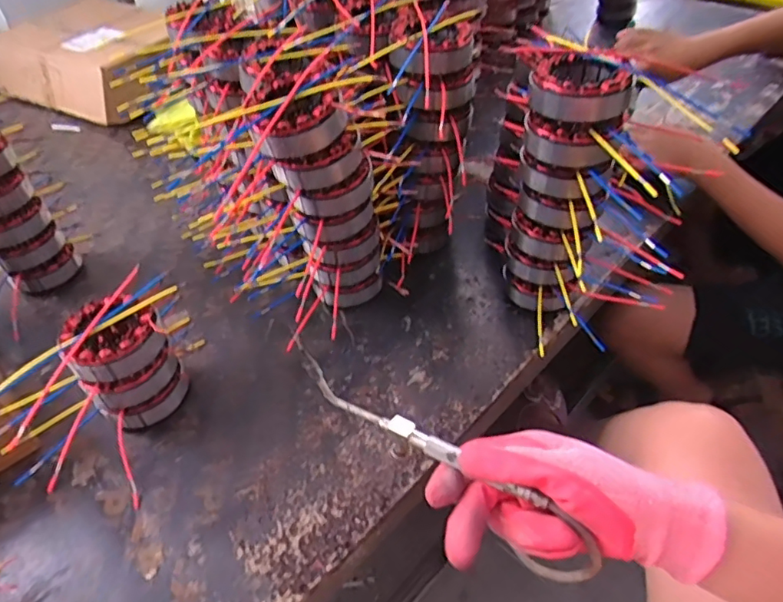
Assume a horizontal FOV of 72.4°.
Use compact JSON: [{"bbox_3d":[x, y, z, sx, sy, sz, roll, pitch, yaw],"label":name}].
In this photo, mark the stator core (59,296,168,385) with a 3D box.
[{"bbox_3d":[-0.262,0.037,0.507,0.083,0.044,0.079,-2,46,2],"label":"stator core"}]

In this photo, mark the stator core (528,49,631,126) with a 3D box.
[{"bbox_3d":[0.169,-0.192,0.480,0.083,0.035,0.073,11,48,15],"label":"stator core"}]

